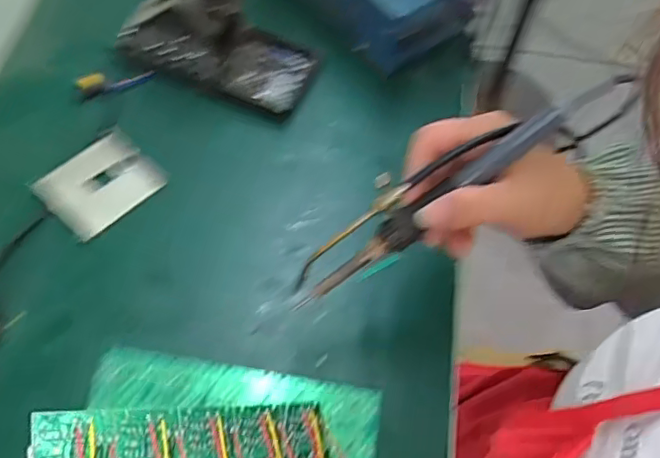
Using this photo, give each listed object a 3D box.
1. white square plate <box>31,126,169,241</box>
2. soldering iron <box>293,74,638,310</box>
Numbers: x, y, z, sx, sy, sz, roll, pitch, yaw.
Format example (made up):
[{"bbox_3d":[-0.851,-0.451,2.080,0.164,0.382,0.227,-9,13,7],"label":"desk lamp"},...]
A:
[{"bbox_3d":[-0.170,-0.036,0.452,0.061,0.009,0.078,39,65,16],"label":"white square plate"},{"bbox_3d":[0.069,-0.022,0.344,0.218,0.022,0.026,-32,64,11],"label":"soldering iron"}]

